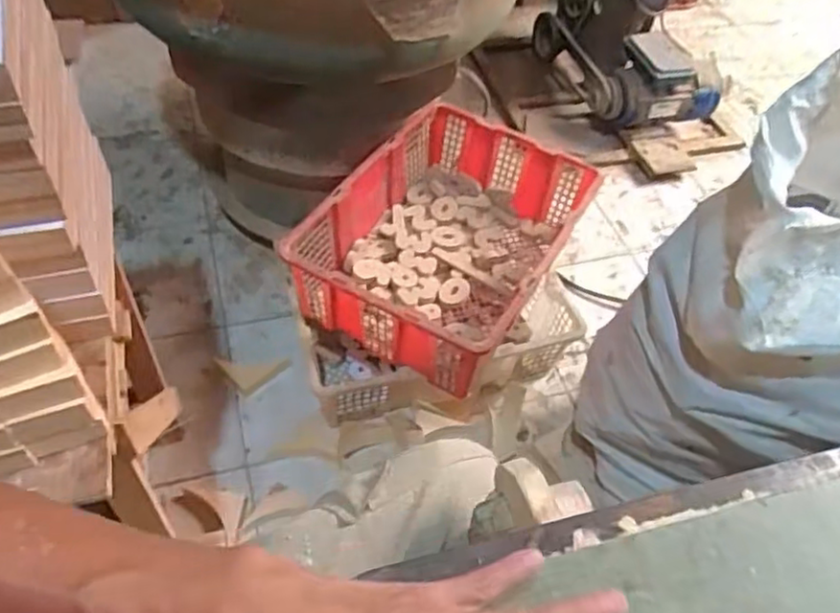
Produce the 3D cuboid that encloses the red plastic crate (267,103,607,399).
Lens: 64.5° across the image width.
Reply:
[{"bbox_3d":[0.047,-0.108,1.154,0.349,0.212,0.485,27,53,15],"label":"red plastic crate"}]

